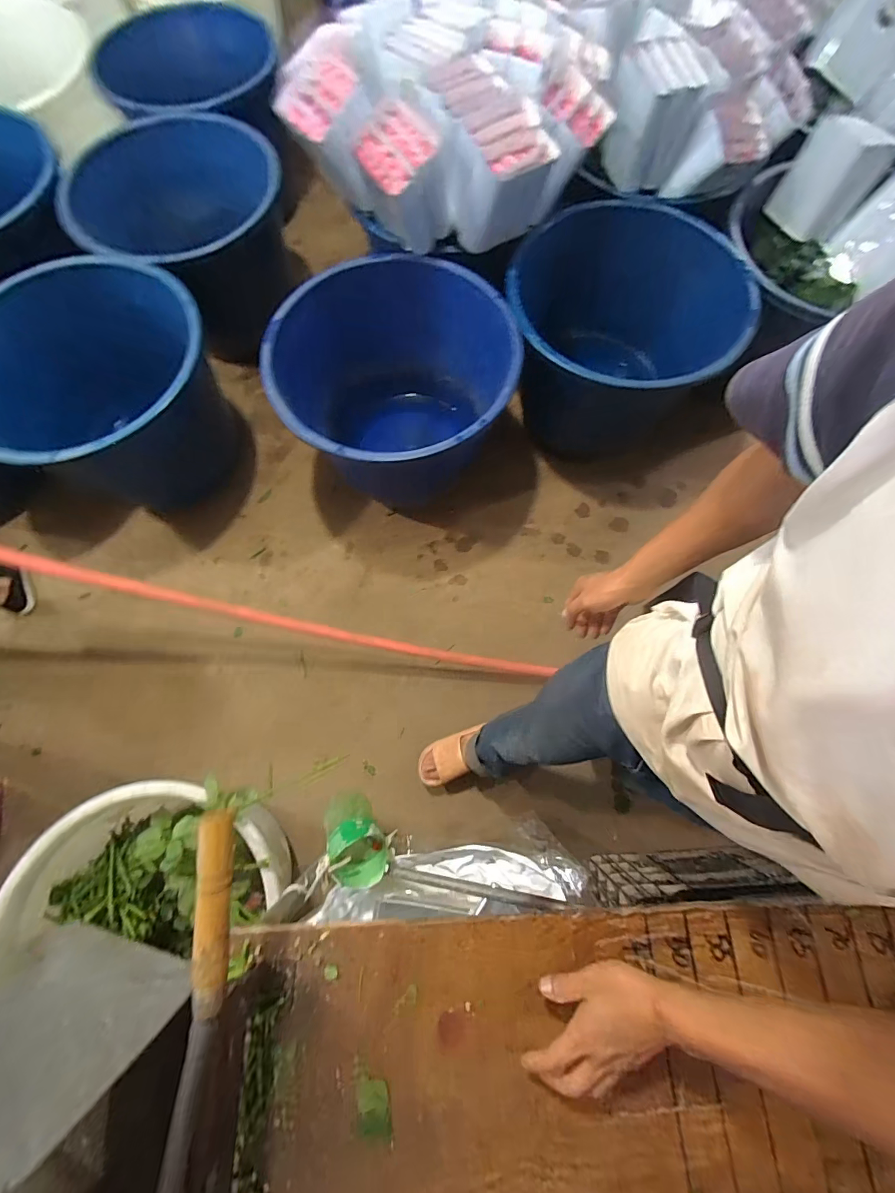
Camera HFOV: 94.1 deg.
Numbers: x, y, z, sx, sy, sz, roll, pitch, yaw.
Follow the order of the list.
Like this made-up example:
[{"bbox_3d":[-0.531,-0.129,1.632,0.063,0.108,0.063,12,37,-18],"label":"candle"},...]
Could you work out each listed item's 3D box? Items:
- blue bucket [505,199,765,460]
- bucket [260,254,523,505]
[{"bbox_3d":[0.501,-0.787,1.332,0.640,0.475,0.596,0,74,1],"label":"blue bucket"},{"bbox_3d":[-0.136,-0.579,1.292,0.656,0.463,0.632,0,74,1],"label":"bucket"}]

